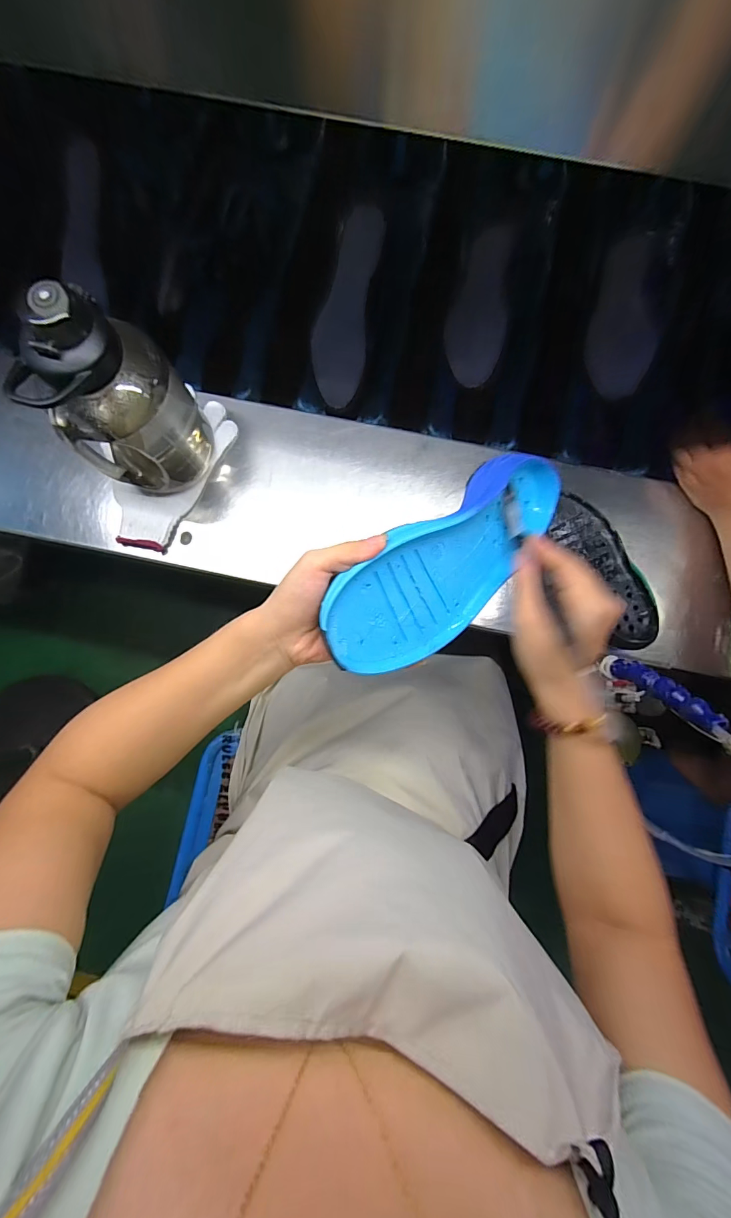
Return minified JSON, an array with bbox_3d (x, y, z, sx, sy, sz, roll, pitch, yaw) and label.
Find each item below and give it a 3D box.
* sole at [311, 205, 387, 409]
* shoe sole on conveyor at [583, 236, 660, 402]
[{"bbox_3d":[-0.027,-0.397,0.556,0.073,0.013,0.225,13,105,1],"label":"sole"},{"bbox_3d":[0.325,-0.377,0.523,0.071,0.036,0.218,11,83,0],"label":"shoe sole on conveyor"}]

